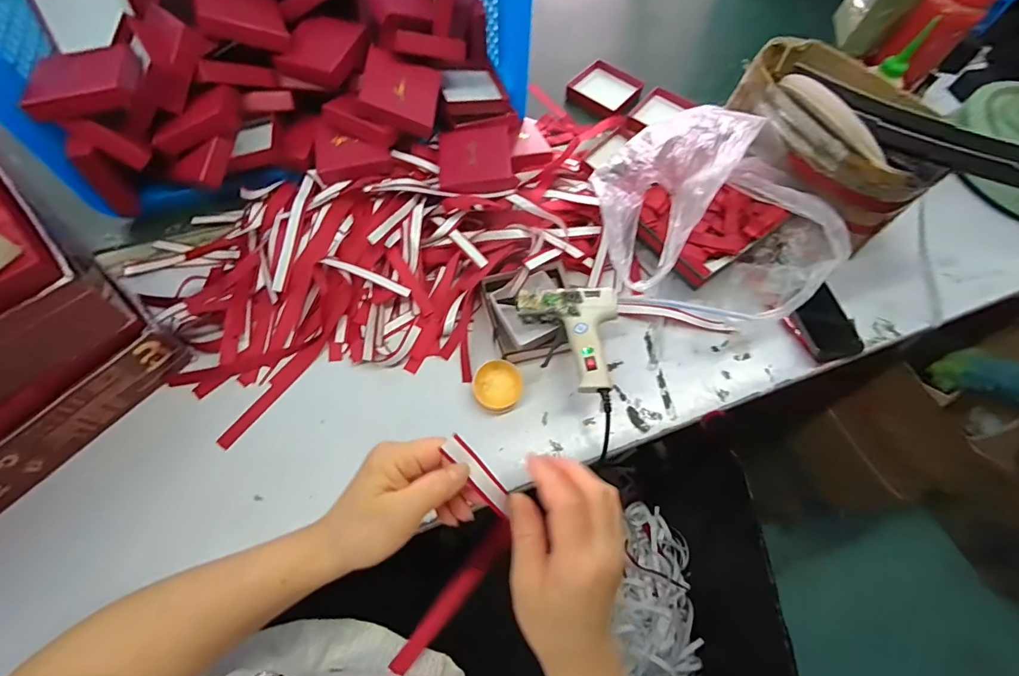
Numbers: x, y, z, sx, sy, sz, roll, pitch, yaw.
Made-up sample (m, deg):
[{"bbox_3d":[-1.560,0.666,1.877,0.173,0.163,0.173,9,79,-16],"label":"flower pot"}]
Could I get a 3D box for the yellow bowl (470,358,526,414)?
[{"bbox_3d":[-0.013,0.055,0.490,0.052,0.028,0.053,1,65,-3],"label":"yellow bowl"}]

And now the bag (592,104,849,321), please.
[{"bbox_3d":[0.235,-0.124,0.513,0.259,0.153,0.194,4,65,-1],"label":"bag"}]

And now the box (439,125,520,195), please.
[{"bbox_3d":[-0.041,-0.226,0.562,0.093,0.023,0.091,-2,65,-4],"label":"box"}]

